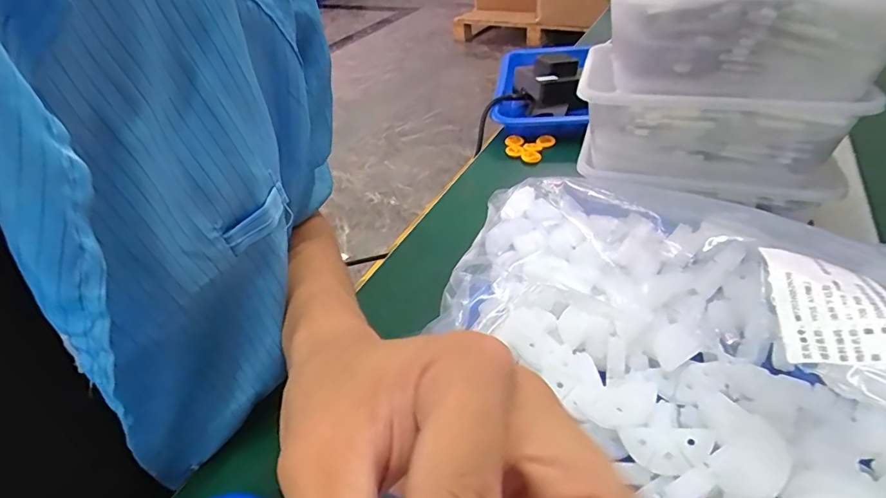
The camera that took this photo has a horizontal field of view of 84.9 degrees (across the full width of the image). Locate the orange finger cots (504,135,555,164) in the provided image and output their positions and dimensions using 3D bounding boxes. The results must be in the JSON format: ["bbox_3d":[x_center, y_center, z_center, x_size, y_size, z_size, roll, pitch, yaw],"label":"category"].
[{"bbox_3d":[0.089,-0.109,0.520,0.048,0.014,0.048,-4,39,3],"label":"orange finger cots"}]

